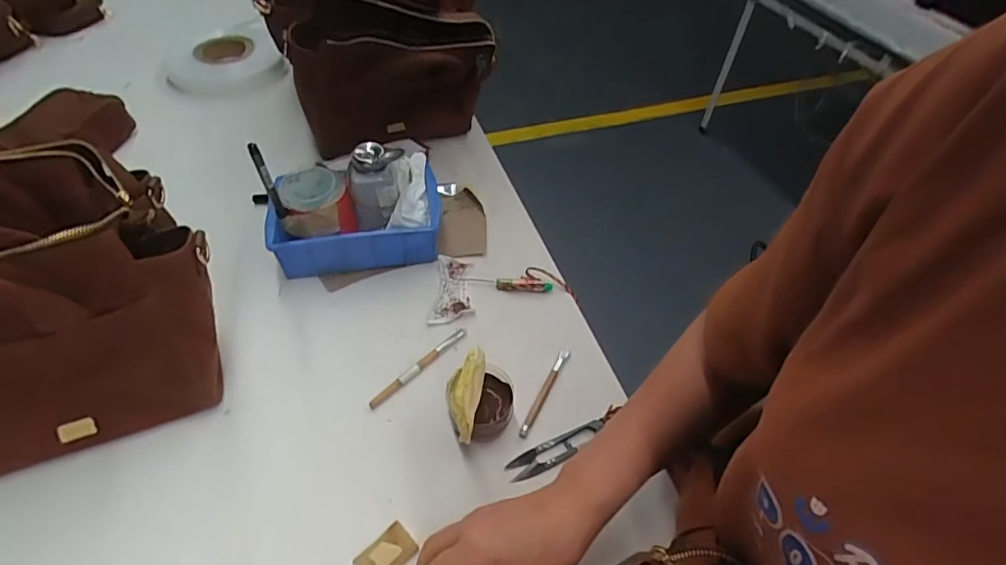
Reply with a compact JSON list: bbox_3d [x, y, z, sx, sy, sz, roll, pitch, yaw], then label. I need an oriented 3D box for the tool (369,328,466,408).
[{"bbox_3d":[-0.087,0.088,0.543,0.011,0.009,0.128,35,54,25],"label":"tool"}]

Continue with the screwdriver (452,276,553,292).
[{"bbox_3d":[-0.001,-0.001,0.615,0.118,0.014,0.016,9,50,5],"label":"screwdriver"}]

